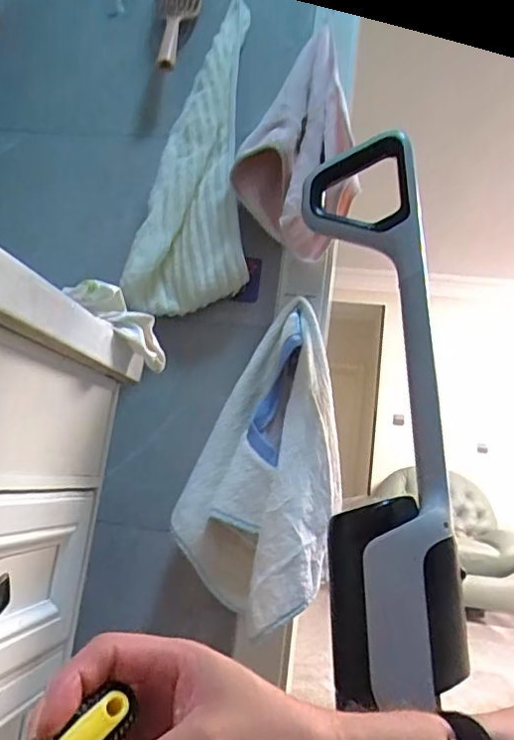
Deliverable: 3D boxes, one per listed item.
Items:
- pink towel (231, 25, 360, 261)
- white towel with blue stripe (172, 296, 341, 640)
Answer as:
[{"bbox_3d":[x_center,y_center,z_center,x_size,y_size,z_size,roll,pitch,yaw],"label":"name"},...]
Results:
[{"bbox_3d":[0.063,-0.324,0.808,0.152,0.315,0.099,1,-14,31],"label":"pink towel"},{"bbox_3d":[0.010,0.105,0.732,0.183,0.383,0.097,2,-13,25],"label":"white towel with blue stripe"}]

